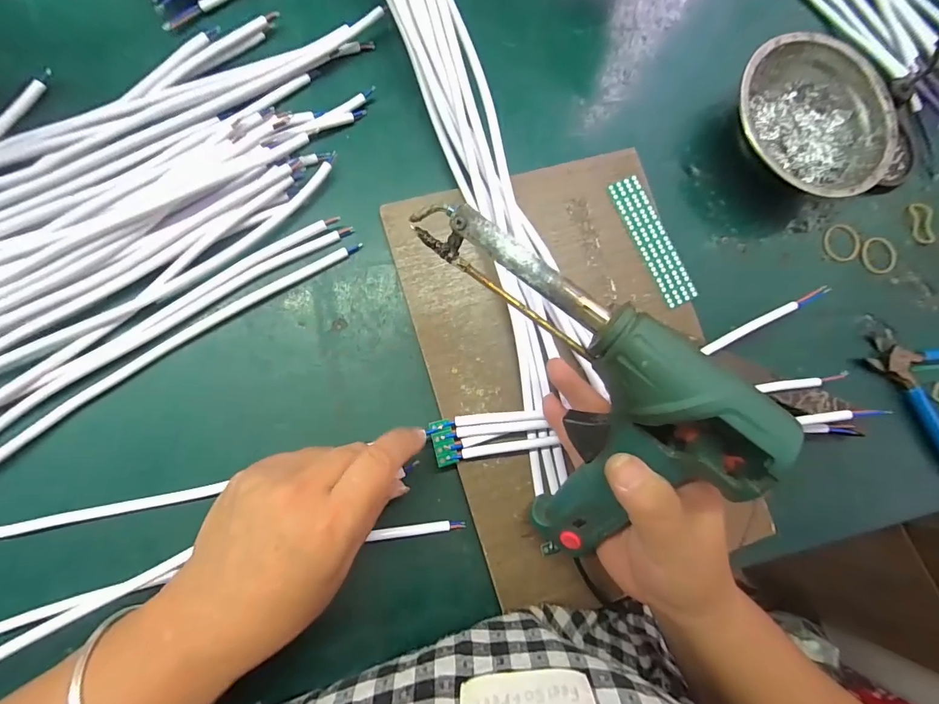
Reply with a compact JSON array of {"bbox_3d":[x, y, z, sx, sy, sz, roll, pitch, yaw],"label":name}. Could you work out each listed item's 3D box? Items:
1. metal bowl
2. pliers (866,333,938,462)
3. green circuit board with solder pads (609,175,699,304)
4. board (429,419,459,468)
[{"bbox_3d":[0.259,-0.178,0.326,0.122,0.034,0.122,1,86,-8],"label":"metal bowl"},{"bbox_3d":[0.379,0.050,0.331,0.127,0.019,0.114,6,85,-7],"label":"pliers"},{"bbox_3d":[0.137,-0.083,0.313,0.025,0.004,0.101,-26,90,-9],"label":"green circuit board with solder pads"},{"bbox_3d":[-0.016,0.058,0.269,0.014,0.004,0.029,-12,88,-8],"label":"board"}]

